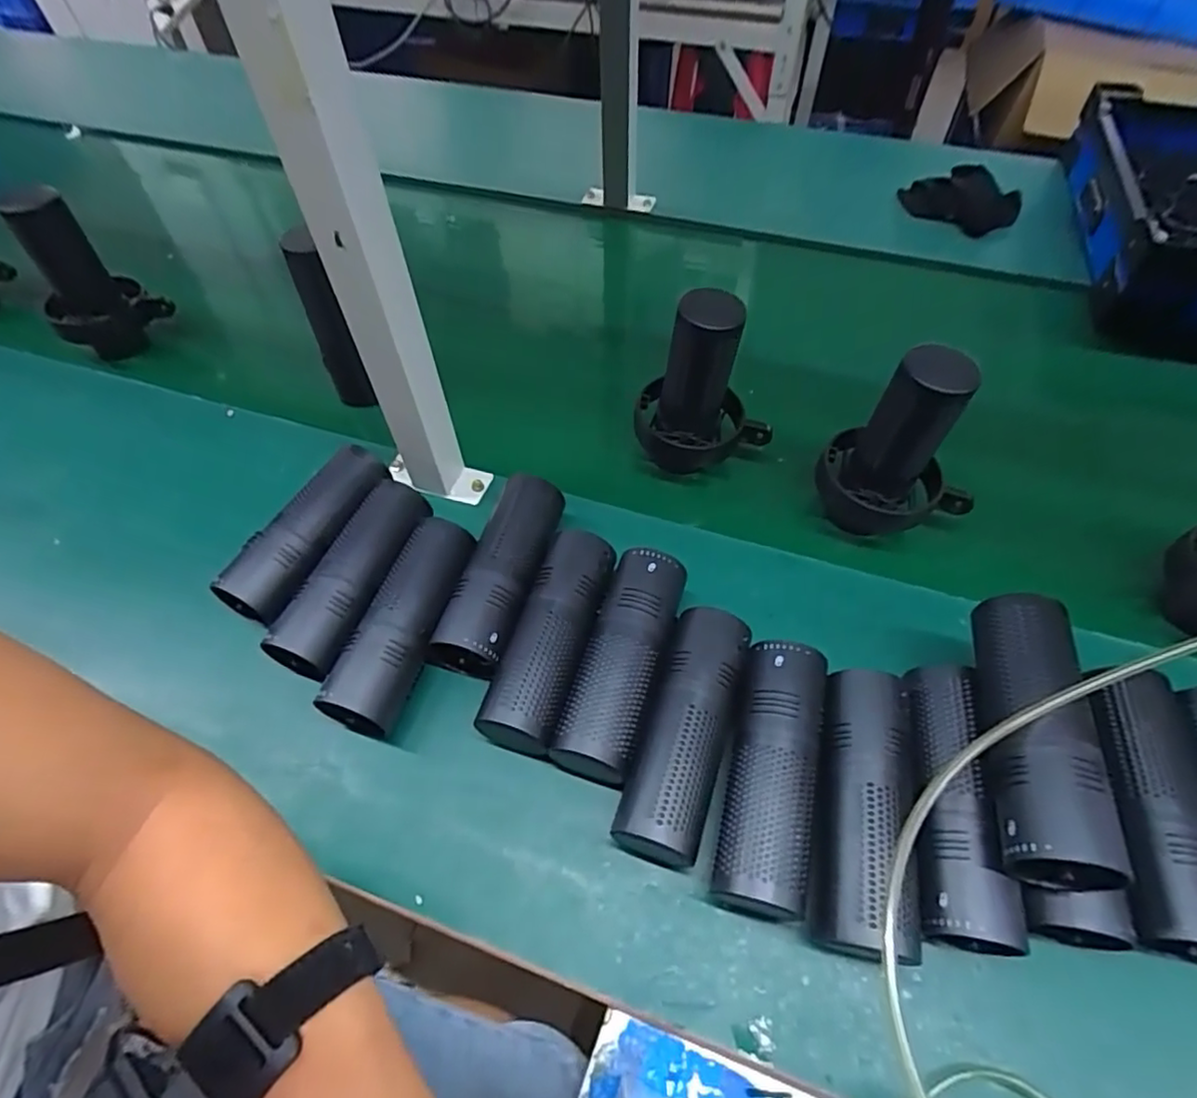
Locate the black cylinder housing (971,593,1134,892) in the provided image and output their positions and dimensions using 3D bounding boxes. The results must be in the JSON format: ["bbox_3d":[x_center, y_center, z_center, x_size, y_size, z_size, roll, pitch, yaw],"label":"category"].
[{"bbox_3d":[0.254,0.104,0.372,0.067,0.054,0.163,9,57,7],"label":"black cylinder housing"}]

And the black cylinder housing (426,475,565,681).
[{"bbox_3d":[-0.073,0.021,0.501,0.058,0.053,0.158,16,57,13],"label":"black cylinder housing"}]

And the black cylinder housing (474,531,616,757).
[{"bbox_3d":[-0.033,0.068,0.472,0.054,0.057,0.161,15,58,11],"label":"black cylinder housing"}]

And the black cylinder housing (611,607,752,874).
[{"bbox_3d":[0.061,0.123,0.431,0.053,0.057,0.167,16,58,11],"label":"black cylinder housing"}]

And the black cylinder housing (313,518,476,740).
[{"bbox_3d":[-0.143,0.057,0.480,0.055,0.053,0.166,14,57,10],"label":"black cylinder housing"}]

